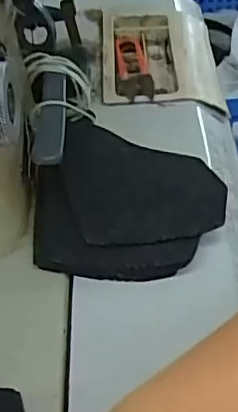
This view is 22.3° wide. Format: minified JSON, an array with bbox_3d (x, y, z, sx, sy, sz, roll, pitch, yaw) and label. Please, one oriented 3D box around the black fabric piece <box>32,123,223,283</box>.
[{"bbox_3d":[0.007,-0.005,0.392,0.116,0.025,0.118,4,46,7],"label":"black fabric piece"}]

